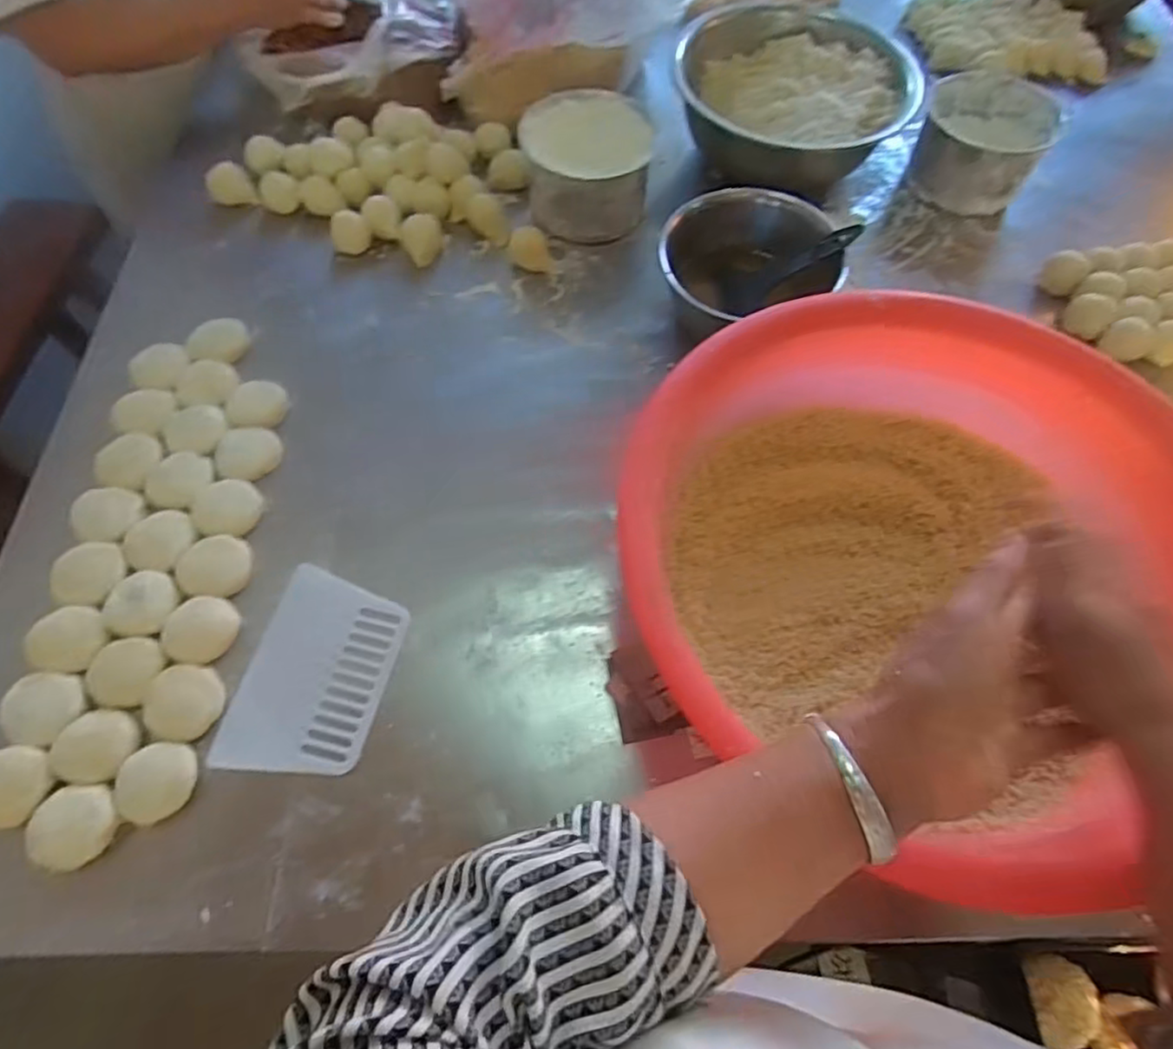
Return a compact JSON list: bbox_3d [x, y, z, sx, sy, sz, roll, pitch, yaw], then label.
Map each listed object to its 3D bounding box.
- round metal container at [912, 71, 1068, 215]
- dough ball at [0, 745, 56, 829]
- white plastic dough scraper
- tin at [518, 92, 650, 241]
[{"bbox_3d":[0.482,-0.463,0.818,0.134,0.102,0.144,1,63,-3],"label":"round metal container"},{"bbox_3d":[-0.426,0.191,0.482,0.054,0.021,0.054,1,63,-3],"label":"dough ball"},{"bbox_3d":[-0.219,0.122,0.539,0.110,0.006,0.161,14,63,4],"label":"white plastic dough scraper"},{"bbox_3d":[-0.001,-0.417,0.758,0.151,0.084,0.144,-6,64,-6],"label":"tin"}]

